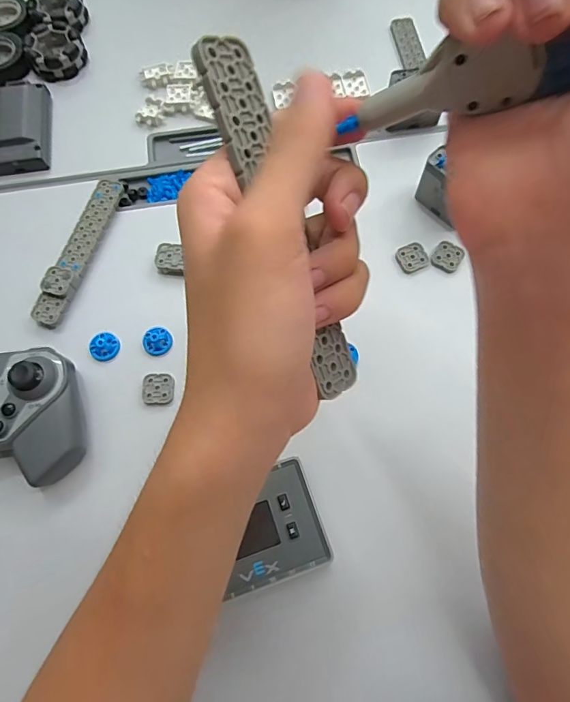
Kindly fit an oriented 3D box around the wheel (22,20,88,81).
[{"bbox_3d":[-0.252,-0.333,0.496,0.059,0.024,0.065,-18,71,-5],"label":"wheel"}]

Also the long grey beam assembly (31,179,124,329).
[{"bbox_3d":[-0.186,-0.093,0.407,0.028,0.013,0.151,16,72,7],"label":"long grey beam assembly"}]

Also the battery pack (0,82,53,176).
[{"bbox_3d":[-0.267,-0.225,0.452,0.056,0.021,0.096,-10,70,-2],"label":"battery pack"}]

